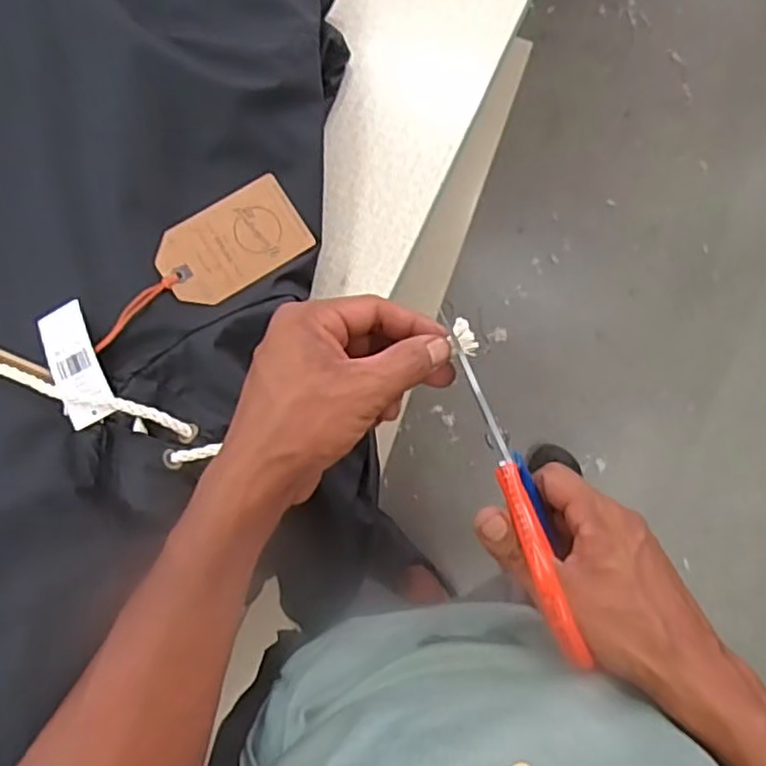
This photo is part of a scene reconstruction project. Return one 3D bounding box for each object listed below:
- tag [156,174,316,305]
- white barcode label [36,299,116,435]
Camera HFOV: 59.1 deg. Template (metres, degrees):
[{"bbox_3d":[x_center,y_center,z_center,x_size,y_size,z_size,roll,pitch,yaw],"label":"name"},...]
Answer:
[{"bbox_3d":[-0.102,-0.095,0.460,0.098,0.004,0.059,-33,93,-12],"label":"tag"},{"bbox_3d":[-0.200,-0.012,0.438,0.031,0.014,0.079,-23,85,-1],"label":"white barcode label"}]

